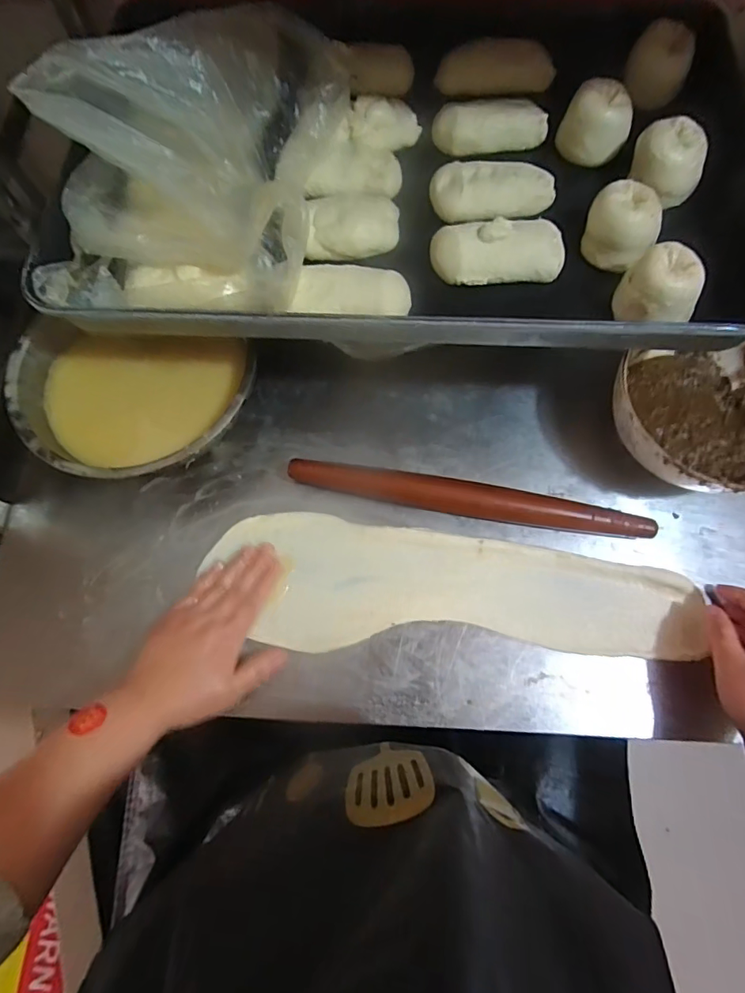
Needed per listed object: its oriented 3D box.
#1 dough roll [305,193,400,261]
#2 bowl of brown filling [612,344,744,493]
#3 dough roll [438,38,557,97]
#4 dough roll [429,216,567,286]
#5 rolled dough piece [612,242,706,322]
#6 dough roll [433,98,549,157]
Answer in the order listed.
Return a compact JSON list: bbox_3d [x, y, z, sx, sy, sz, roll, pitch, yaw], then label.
[{"bbox_3d":[-0.017,-0.238,0.424,0.080,0.027,0.049,-2,71,1],"label":"dough roll"},{"bbox_3d":[0.307,-0.071,0.445,0.178,0.086,0.154,-2,71,1],"label":"bowl of brown filling"},{"bbox_3d":[0.125,-0.437,0.492,0.117,0.031,0.039,-2,71,1],"label":"dough roll"},{"bbox_3d":[0.107,-0.207,0.409,0.108,0.027,0.045,0,71,2],"label":"dough roll"},{"bbox_3d":[0.227,-0.162,0.379,0.057,0.044,0.045,37,76,13],"label":"rolled dough piece"},{"bbox_3d":[0.114,-0.350,0.457,0.105,0.031,0.037,-5,71,0],"label":"dough roll"}]

